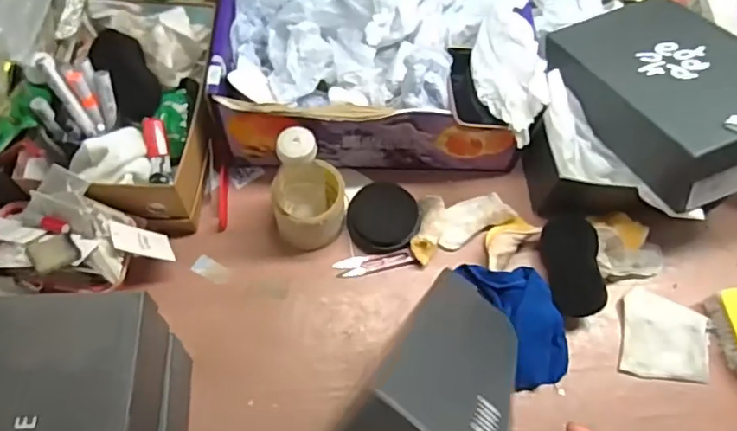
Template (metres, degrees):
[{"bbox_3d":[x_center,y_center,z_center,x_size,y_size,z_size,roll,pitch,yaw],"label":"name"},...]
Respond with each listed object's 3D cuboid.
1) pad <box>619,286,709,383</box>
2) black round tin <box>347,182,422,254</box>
[{"bbox_3d":[0.362,0.148,0.695,0.098,0.019,0.104,14,63,4],"label":"pad"},{"bbox_3d":[0.019,0.003,0.739,0.089,0.019,0.090,1,63,-2],"label":"black round tin"}]

